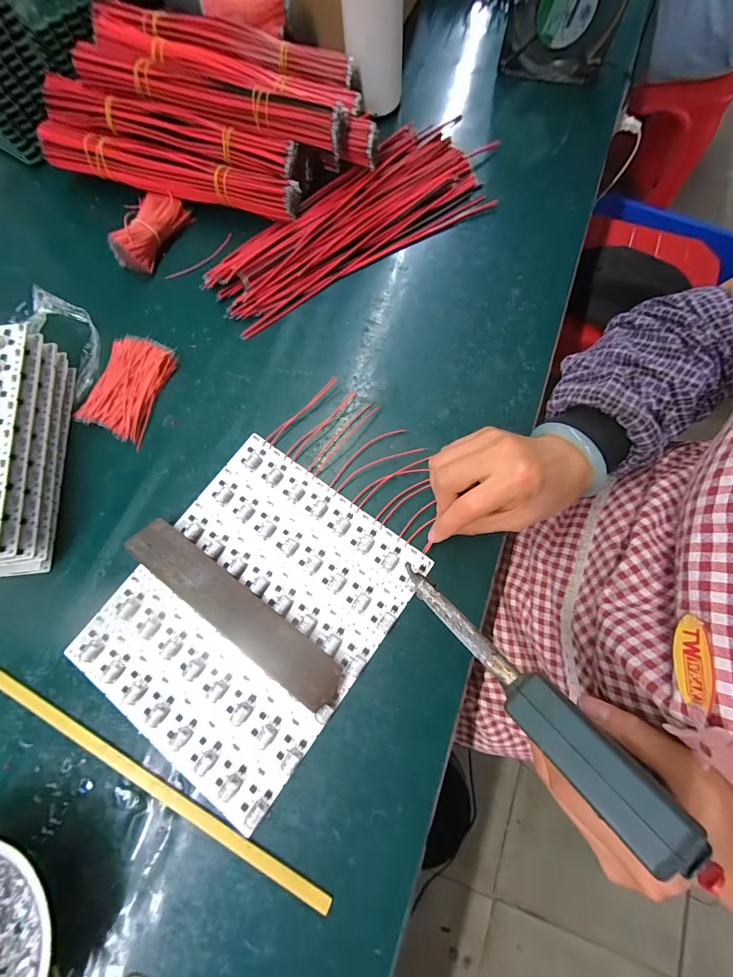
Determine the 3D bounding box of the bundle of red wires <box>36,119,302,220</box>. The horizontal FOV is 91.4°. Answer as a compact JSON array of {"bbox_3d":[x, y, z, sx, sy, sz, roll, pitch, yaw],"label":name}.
[{"bbox_3d":[-0.217,-0.348,0.390,0.301,0.032,0.038,15,76,6],"label":"bundle of red wires"}]

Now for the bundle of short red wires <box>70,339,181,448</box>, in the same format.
[{"bbox_3d":[-0.234,-0.101,0.353,0.066,0.015,0.103,16,76,6],"label":"bundle of short red wires"}]

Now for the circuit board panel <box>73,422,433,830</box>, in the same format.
[{"bbox_3d":[-0.094,0.096,0.294,0.201,0.012,0.234,35,79,10],"label":"circuit board panel"}]

